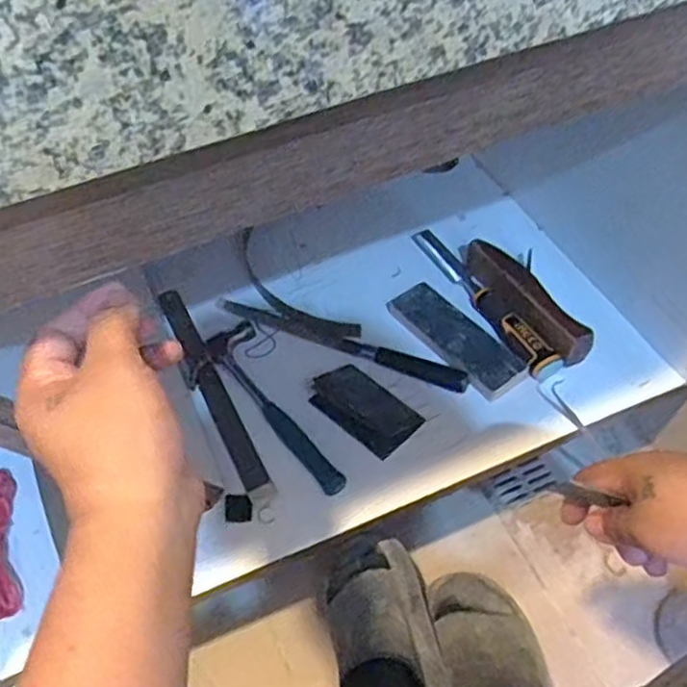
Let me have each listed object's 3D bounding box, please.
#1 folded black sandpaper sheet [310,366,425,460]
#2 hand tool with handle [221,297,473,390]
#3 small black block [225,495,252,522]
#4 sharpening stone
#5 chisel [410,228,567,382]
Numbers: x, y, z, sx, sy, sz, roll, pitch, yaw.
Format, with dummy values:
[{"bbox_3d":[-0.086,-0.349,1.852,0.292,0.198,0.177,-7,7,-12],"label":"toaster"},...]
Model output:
[{"bbox_3d":[0.023,0.072,0.805,0.117,0.007,0.072,38,60,14],"label":"folded black sandpaper sheet"},{"bbox_3d":[-0.011,-0.007,0.864,0.331,0.013,0.025,20,55,19],"label":"hand tool with handle"},{"bbox_3d":[-0.108,0.168,0.731,0.026,0.014,0.025,-8,51,-2],"label":"small black block"},{"bbox_3d":[0.133,-0.010,0.846,0.065,0.012,0.180,-31,55,-19],"label":"sharpening stone"},{"bbox_3d":[0.167,-0.068,0.887,0.034,0.024,0.292,-23,53,-14],"label":"chisel"}]

